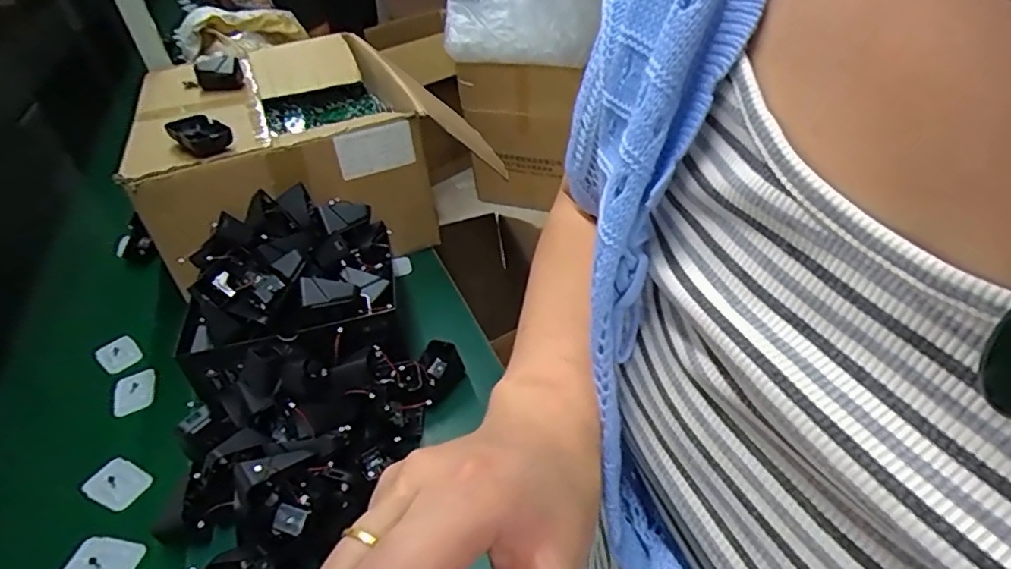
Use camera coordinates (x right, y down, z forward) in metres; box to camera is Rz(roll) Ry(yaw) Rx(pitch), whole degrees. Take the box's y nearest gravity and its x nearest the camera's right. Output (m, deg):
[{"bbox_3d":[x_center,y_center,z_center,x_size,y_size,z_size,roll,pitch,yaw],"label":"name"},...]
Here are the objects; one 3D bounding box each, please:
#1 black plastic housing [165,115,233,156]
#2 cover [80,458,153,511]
[{"bbox_3d":[-0.383,-0.187,0.743,0.055,0.024,0.094,-32,45,-29],"label":"black plastic housing"},{"bbox_3d":[-0.407,0.209,0.622,0.064,0.009,0.046,15,43,24],"label":"cover"}]

